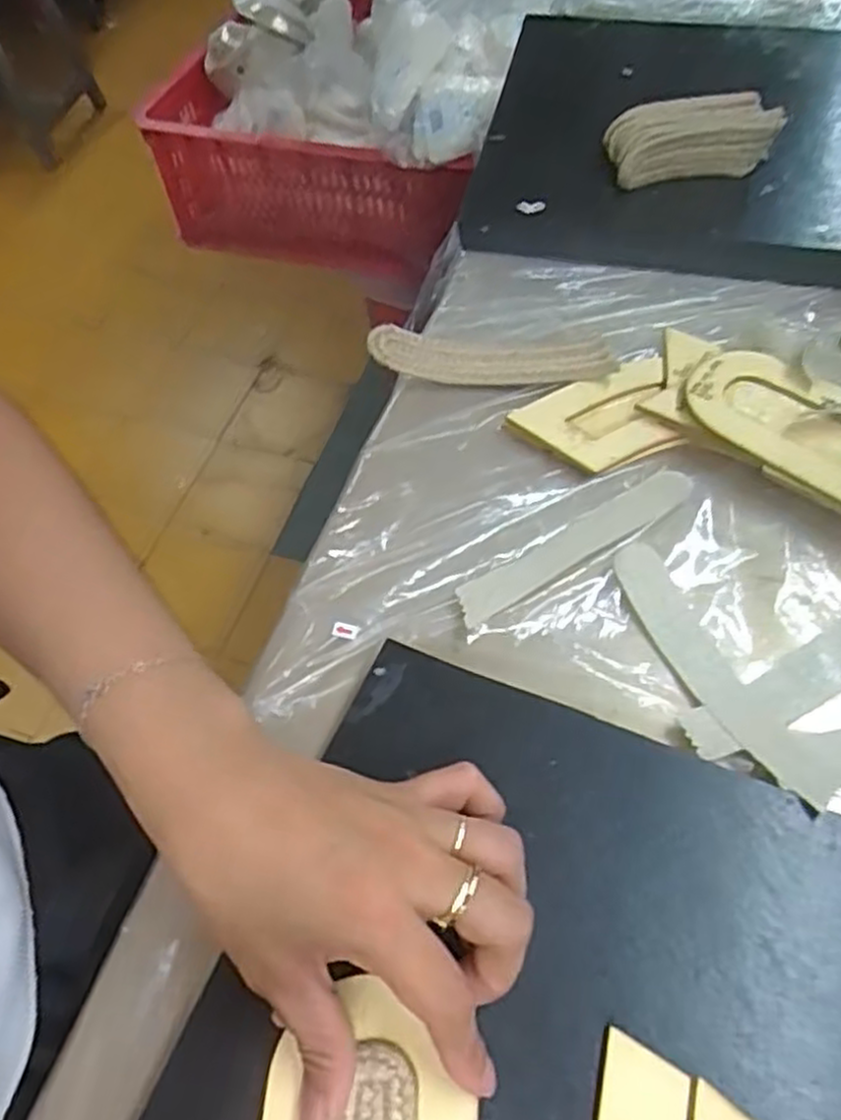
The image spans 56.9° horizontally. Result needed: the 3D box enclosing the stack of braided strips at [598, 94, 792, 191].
[{"bbox_3d":[0.187,-0.290,0.538,0.114,0.043,0.049,-7,56,-1],"label":"stack of braided strips"}]

